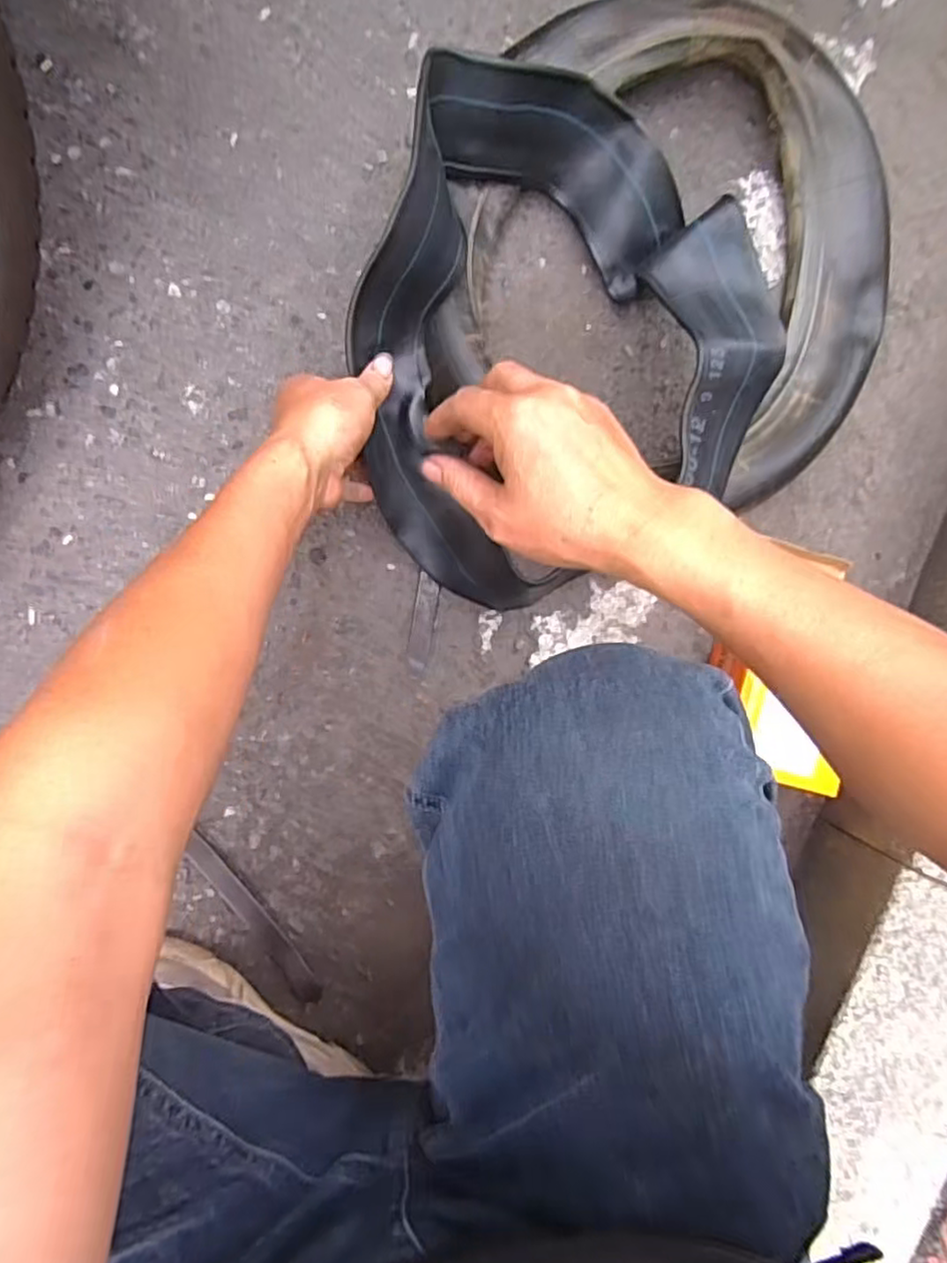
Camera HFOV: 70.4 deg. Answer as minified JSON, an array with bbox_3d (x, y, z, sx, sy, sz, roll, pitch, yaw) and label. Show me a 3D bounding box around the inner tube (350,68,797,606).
[{"bbox_3d":[0.070,-0.214,0.504,0.296,0.122,0.374,12,92,-6],"label":"inner tube"}]

